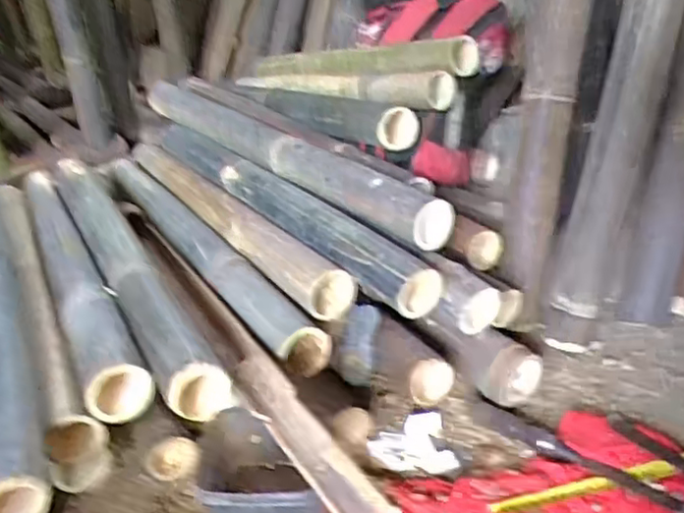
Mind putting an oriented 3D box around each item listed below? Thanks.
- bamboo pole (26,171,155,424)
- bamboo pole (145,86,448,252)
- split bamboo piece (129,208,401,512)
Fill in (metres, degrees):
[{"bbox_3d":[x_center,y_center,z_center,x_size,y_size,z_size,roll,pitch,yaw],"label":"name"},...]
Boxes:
[{"bbox_3d":[-0.356,-0.007,0.860,0.059,0.048,0.646,-18,29,-24],"label":"bamboo pole"},{"bbox_3d":[-0.109,-0.158,0.963,0.058,0.061,0.667,-24,32,-34],"label":"bamboo pole"},{"bbox_3d":[-0.134,0.069,0.723,0.044,0.024,0.627,-18,30,-25],"label":"split bamboo piece"}]

